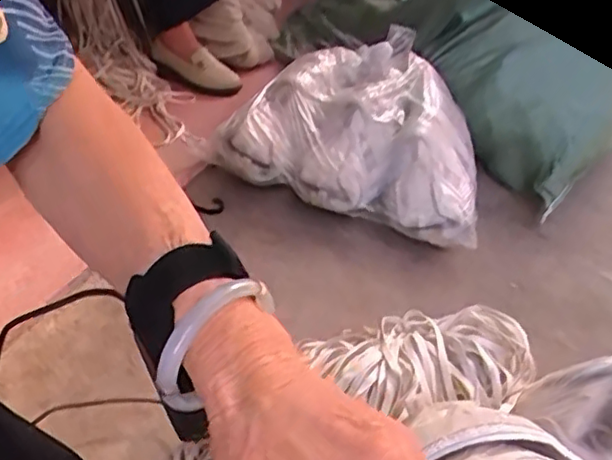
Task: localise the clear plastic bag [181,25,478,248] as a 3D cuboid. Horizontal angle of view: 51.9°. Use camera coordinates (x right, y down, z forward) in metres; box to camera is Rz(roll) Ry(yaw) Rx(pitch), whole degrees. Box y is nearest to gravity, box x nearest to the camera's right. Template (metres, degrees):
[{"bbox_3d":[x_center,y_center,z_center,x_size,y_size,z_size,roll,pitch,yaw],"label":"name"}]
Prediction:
[{"bbox_3d":[0.147,-0.225,1.250,0.477,0.142,0.531,21,39,17],"label":"clear plastic bag"}]

